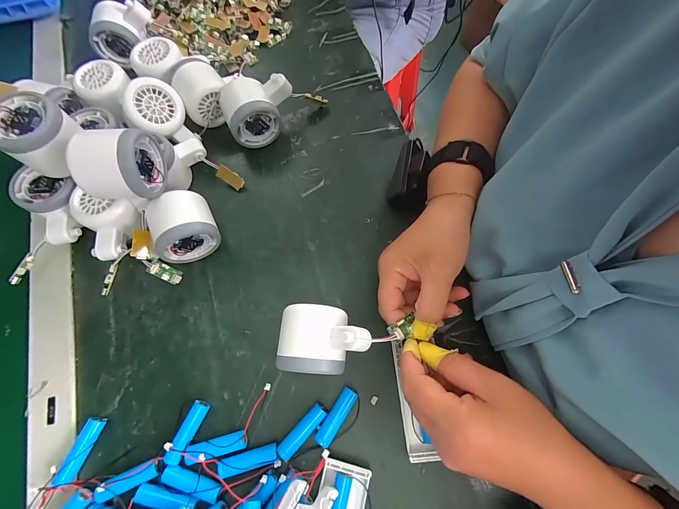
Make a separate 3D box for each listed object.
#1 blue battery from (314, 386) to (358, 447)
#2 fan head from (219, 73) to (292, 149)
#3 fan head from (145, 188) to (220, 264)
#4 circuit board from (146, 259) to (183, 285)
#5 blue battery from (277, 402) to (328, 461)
[{"bbox_3d":[-0.002,0.143,0.266,0.015,0.014,0.050,32,74,11],"label":"blue battery"},{"bbox_3d":[-0.095,-0.172,0.348,0.079,0.063,0.056,-24,72,-8],"label":"fan head"},{"bbox_3d":[-0.160,-0.027,0.305,0.062,0.055,0.054,-29,73,-9],"label":"fan head"},{"bbox_3d":[-0.181,0.019,0.310,0.032,0.004,0.015,32,71,-24],"label":"circuit board"},{"bbox_3d":[-0.032,0.155,0.263,0.015,0.011,0.050,43,76,14],"label":"blue battery"}]

